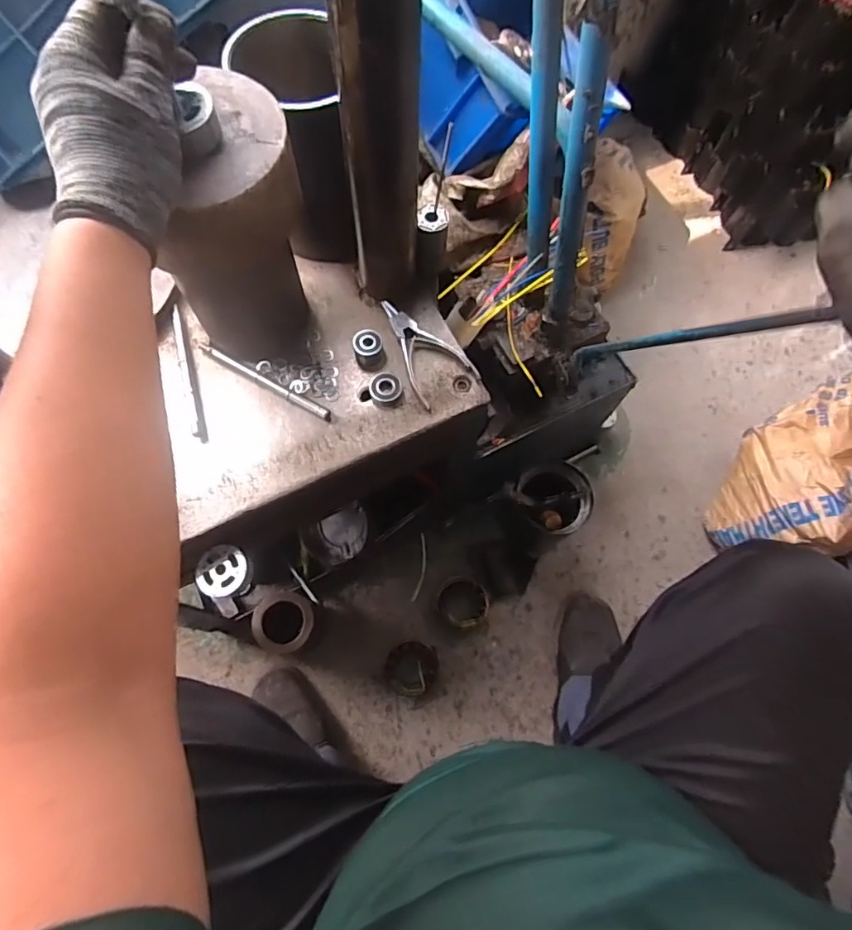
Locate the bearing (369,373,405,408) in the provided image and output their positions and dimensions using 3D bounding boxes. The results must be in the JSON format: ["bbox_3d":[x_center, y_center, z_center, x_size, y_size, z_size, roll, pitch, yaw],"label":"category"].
[{"bbox_3d":[-0.042,-0.080,0.560,0.035,0.011,0.034,1,69,-2],"label":"bearing"}]

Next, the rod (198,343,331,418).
[{"bbox_3d":[-0.171,-0.090,0.554,0.165,0.010,0.010,29,71,8],"label":"rod"}]

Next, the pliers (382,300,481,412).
[{"bbox_3d":[-0.006,-0.129,0.576,0.068,0.015,0.131,-30,73,-13],"label":"pliers"}]

